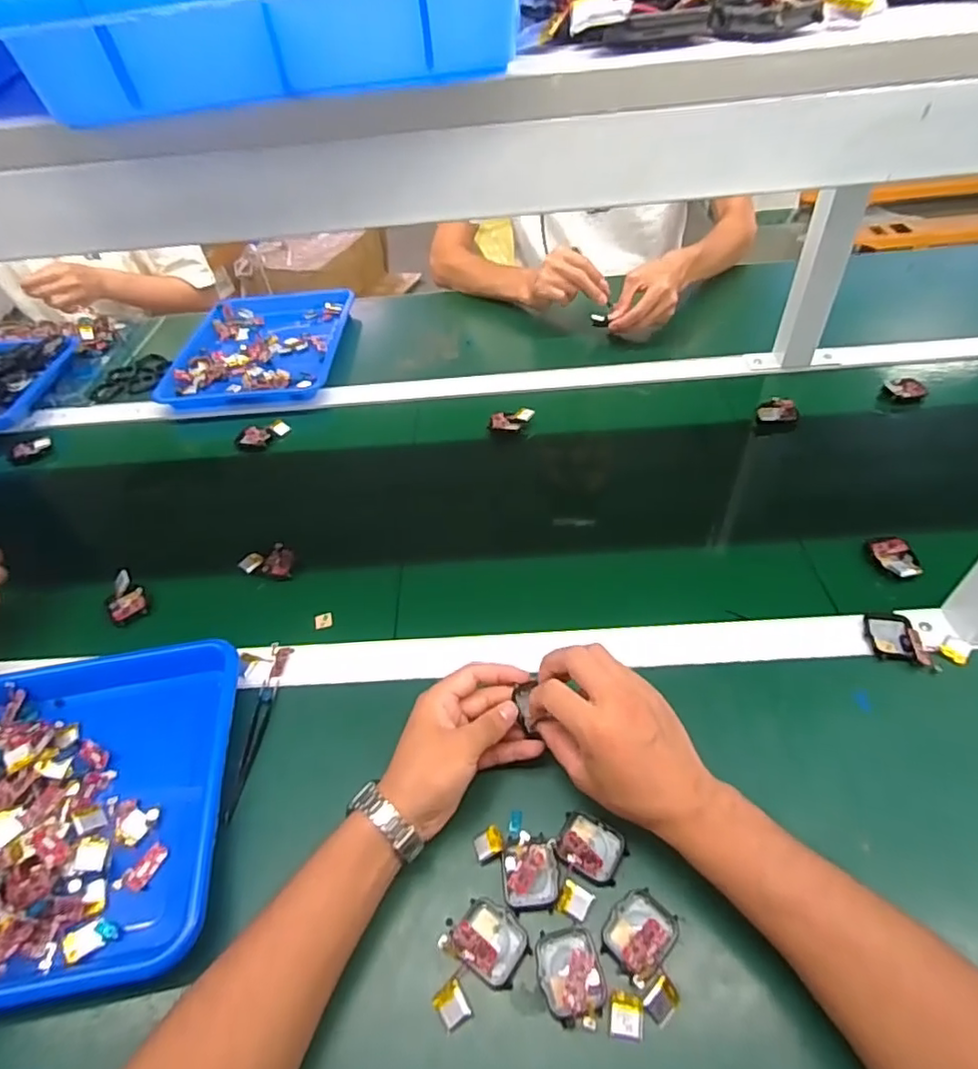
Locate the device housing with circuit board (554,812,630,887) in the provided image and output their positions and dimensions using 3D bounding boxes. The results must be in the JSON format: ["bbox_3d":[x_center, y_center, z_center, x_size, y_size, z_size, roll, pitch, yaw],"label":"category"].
[{"bbox_3d":[0.072,0.220,0.422,0.045,0.017,0.038,19,52,21],"label":"device housing with circuit board"}]

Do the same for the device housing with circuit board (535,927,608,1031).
[{"bbox_3d":[0.052,0.279,0.378,0.039,0.013,0.051,-13,47,-6],"label":"device housing with circuit board"}]

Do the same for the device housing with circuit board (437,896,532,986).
[{"bbox_3d":[0.000,0.267,0.394,0.050,0.014,0.039,23,54,25],"label":"device housing with circuit board"}]

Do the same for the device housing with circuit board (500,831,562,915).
[{"bbox_3d":[0.030,0.236,0.420,0.038,0.012,0.046,-7,47,0],"label":"device housing with circuit board"}]

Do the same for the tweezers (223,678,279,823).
[{"bbox_3d":[-0.199,0.178,0.502,0.014,0.013,0.121,-1,47,5],"label":"tweezers"}]

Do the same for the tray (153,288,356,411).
[{"bbox_3d":[-0.357,-0.312,0.962,0.247,0.028,0.338,-3,47,3],"label":"tray"}]

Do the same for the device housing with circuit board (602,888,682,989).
[{"bbox_3d":[0.099,0.260,0.391,0.048,0.012,0.039,-38,55,-26],"label":"device housing with circuit board"}]

